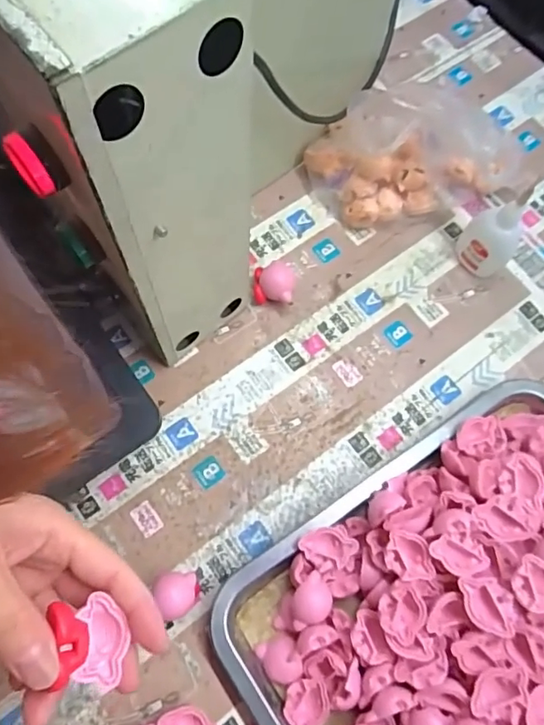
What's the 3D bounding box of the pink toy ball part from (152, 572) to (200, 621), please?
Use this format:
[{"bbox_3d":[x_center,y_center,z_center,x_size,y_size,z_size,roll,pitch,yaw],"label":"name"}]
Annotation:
[{"bbox_3d":[-0.064,0.157,0.362,0.026,0.028,0.028,-6,72,-5],"label":"pink toy ball part"}]

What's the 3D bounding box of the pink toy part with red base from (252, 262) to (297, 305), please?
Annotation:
[{"bbox_3d":[0.002,-0.064,0.439,0.033,0.023,0.032,1,71,-3],"label":"pink toy part with red base"}]

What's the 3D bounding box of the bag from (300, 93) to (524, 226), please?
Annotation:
[{"bbox_3d":[0.121,-0.174,0.449,0.171,0.097,0.082,-6,72,-5],"label":"bag"}]

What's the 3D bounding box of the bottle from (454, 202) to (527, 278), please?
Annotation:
[{"bbox_3d":[0.183,-0.107,0.436,0.043,0.079,0.036,36,73,9],"label":"bottle"}]

